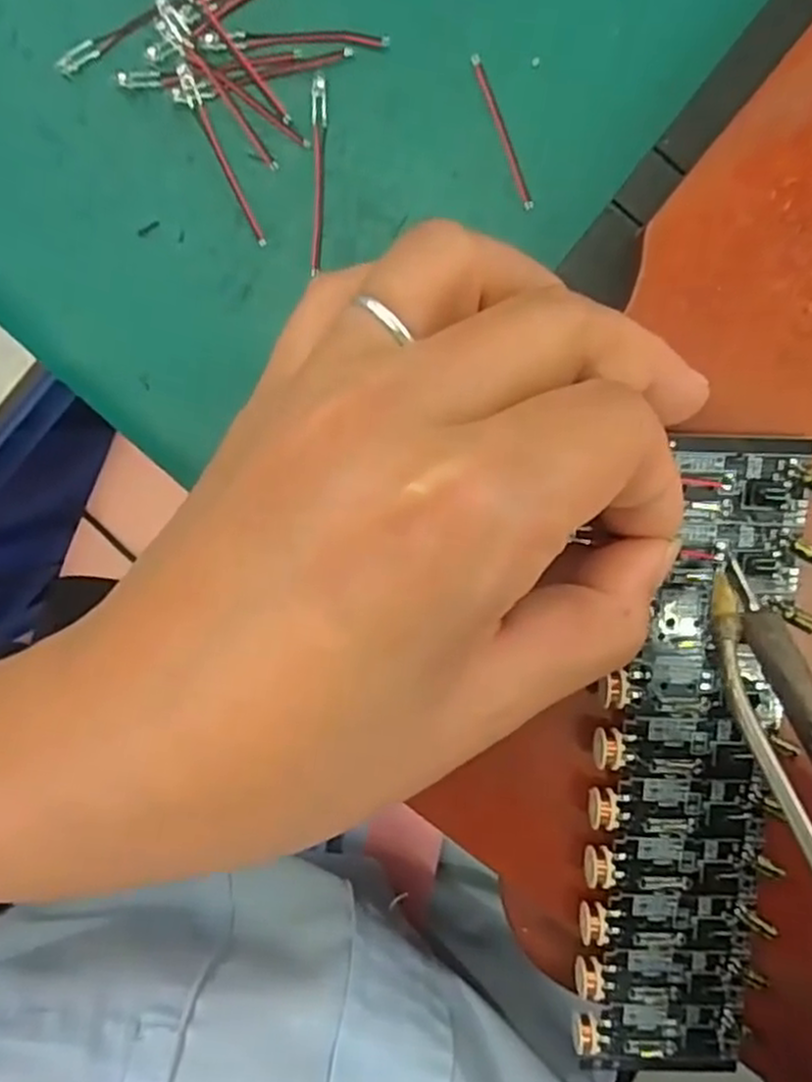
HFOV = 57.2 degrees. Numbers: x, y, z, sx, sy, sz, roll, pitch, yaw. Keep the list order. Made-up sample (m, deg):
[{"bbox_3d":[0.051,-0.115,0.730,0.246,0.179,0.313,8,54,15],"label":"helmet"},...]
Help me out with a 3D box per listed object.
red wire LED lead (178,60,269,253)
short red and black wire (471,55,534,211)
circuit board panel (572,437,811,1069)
[{"bbox_3d":[-0.049,-0.103,0.199,0.004,0.004,0.049,-23,98,3],"label":"red wire LED lead"},{"bbox_3d":[0.026,-0.106,0.193,0.004,0.004,0.040,-22,98,3],"label":"short red and black wire"},{"bbox_3d":[0.069,0.057,0.181,0.045,0.008,0.161,5,100,-1],"label":"circuit board panel"}]

